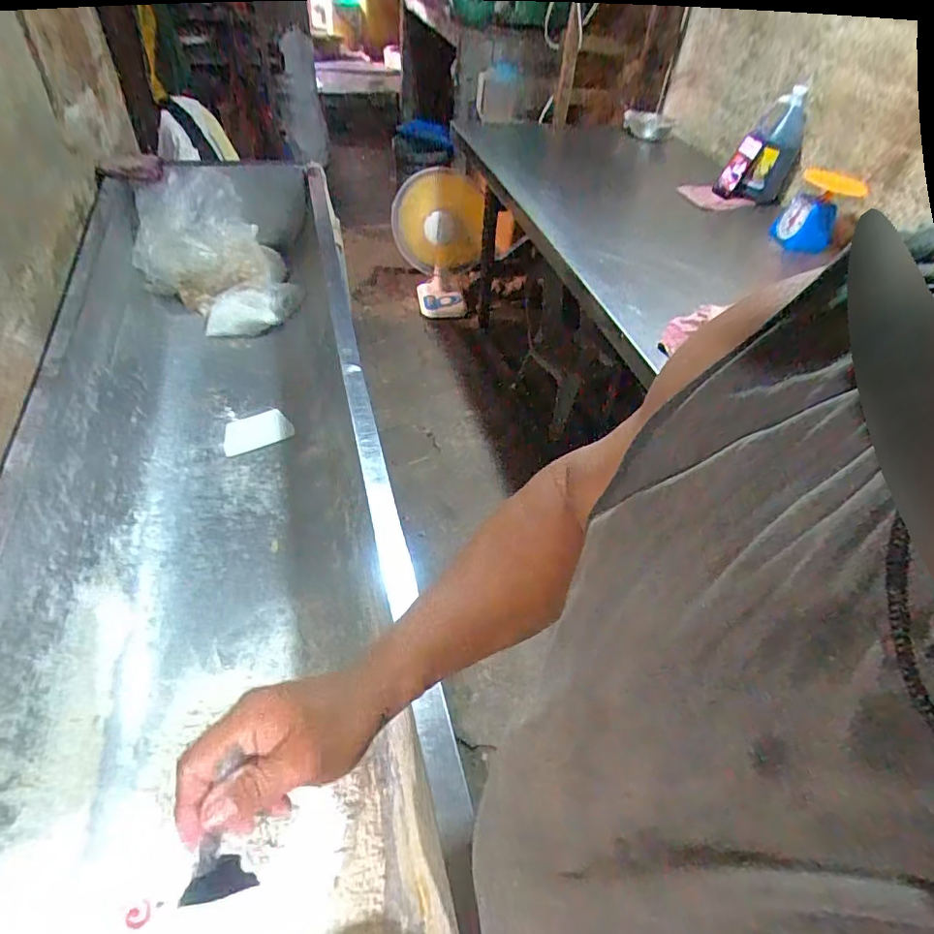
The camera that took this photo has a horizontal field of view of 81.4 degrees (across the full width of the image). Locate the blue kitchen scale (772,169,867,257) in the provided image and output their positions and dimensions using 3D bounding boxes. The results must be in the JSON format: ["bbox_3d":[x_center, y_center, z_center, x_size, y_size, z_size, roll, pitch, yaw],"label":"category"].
[{"bbox_3d":[0.907,-0.667,1.419,0.151,0.156,0.173,34,52,23],"label":"blue kitchen scale"}]

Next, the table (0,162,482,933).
[{"bbox_3d":[-0.433,0.029,0.913,0.538,0.375,1.646,-9,48,-14],"label":"table"}]

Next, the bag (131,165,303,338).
[{"bbox_3d":[-0.618,-0.518,1.355,0.361,0.333,0.197,-18,51,-22],"label":"bag"}]

